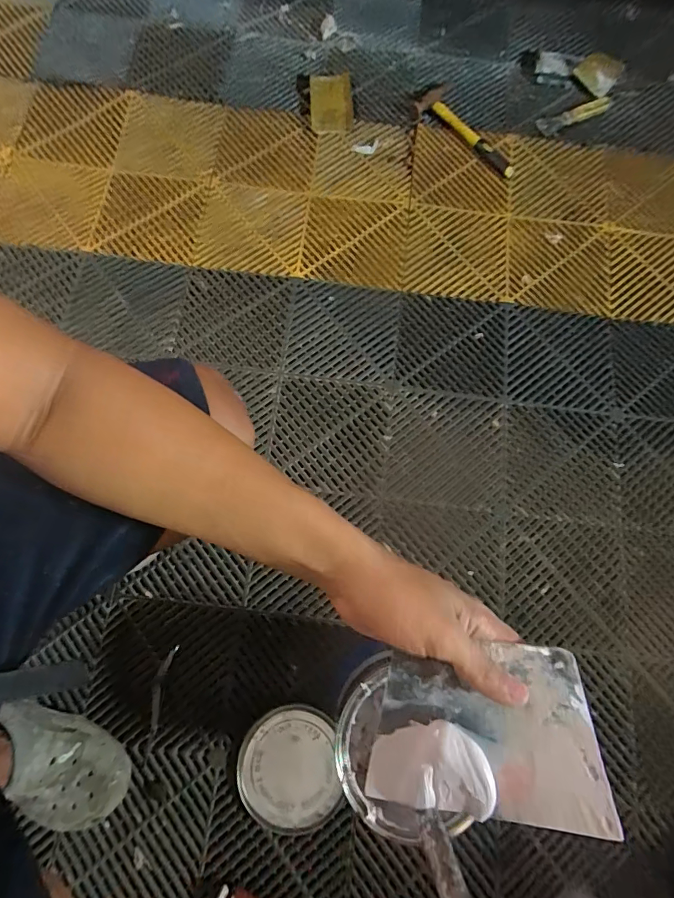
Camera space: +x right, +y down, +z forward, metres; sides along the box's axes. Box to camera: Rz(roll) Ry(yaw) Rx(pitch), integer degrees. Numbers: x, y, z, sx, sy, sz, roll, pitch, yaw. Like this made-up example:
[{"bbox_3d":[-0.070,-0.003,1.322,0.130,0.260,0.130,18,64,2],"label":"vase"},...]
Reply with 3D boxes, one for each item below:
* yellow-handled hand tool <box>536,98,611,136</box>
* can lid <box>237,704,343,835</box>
[{"bbox_3d":[0.504,-0.717,0.935,0.164,0.015,0.048,-28,78,-8],"label":"yellow-handled hand tool"},{"bbox_3d":[-0.069,0.453,0.618,0.137,0.019,0.153,-6,75,2],"label":"can lid"}]

